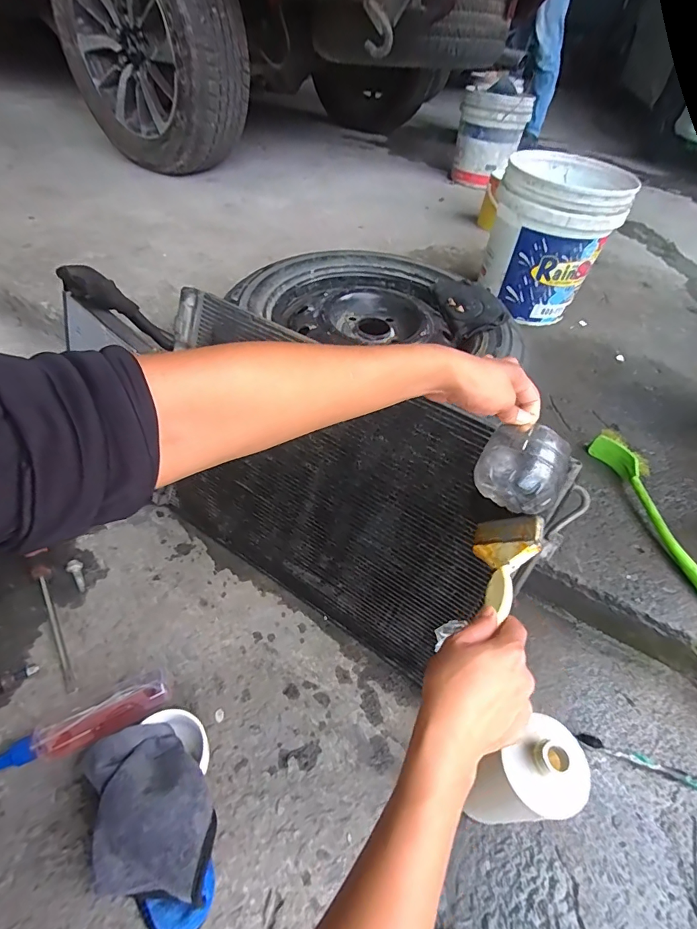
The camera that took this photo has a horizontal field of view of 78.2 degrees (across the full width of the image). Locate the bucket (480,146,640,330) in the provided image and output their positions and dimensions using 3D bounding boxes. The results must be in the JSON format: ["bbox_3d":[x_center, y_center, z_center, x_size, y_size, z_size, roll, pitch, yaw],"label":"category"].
[{"bbox_3d":[0.511,-0.569,1.121,0.286,0.330,0.316,20,47,12],"label":"bucket"}]

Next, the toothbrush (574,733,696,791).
[{"bbox_3d":[0.386,0.388,0.560,0.168,0.012,0.017,17,47,10],"label":"toothbrush"}]

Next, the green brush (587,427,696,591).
[{"bbox_3d":[0.519,0.088,0.696,0.071,0.057,0.381,-6,46,-11],"label":"green brush"}]

